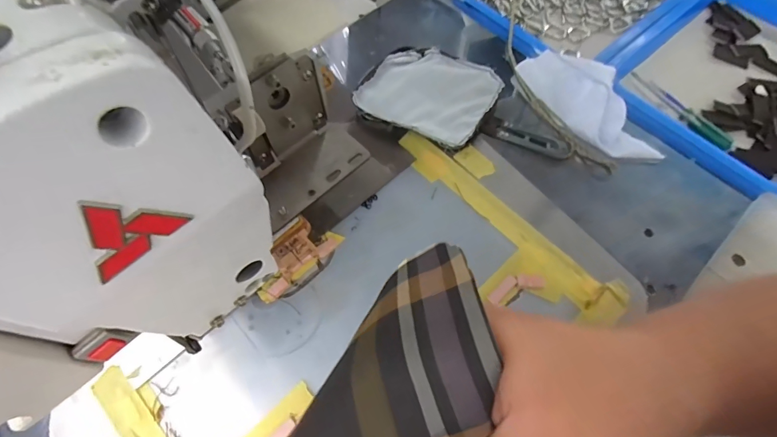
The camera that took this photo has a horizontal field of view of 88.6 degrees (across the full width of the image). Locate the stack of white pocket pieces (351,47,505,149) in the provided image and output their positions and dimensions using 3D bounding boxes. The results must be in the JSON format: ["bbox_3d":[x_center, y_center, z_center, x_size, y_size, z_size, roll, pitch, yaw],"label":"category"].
[{"bbox_3d":[0.041,-0.132,0.428,0.133,0.021,0.118,29,68,14],"label":"stack of white pocket pieces"}]

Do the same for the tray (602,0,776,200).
[{"bbox_3d":[0.405,-0.165,0.449,0.299,0.040,0.236,-38,69,-16],"label":"tray"}]

